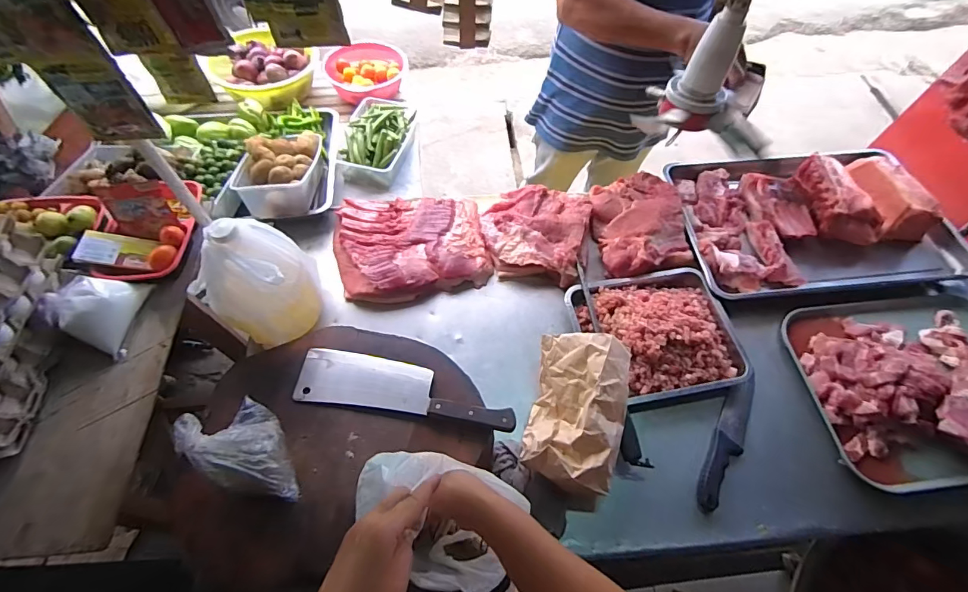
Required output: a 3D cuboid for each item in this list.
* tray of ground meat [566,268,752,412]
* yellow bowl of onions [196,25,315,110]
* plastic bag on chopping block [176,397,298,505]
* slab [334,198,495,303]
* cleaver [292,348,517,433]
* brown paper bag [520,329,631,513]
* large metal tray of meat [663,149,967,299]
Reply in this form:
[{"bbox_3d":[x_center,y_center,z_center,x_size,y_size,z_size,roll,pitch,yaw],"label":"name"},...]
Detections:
[{"bbox_3d":[0.339,0.063,0.848,0.292,0.052,0.260,-12,61,-8],"label":"tray of ground meat"},{"bbox_3d":[-0.601,-0.627,1.188,0.233,0.105,0.252,35,66,17],"label":"yellow bowl of onions"},{"bbox_3d":[-0.334,0.219,0.612,0.090,0.122,0.150,-36,67,-20],"label":"plastic bag on chopping block"},{"bbox_3d":[-0.158,-0.114,0.965,0.311,0.053,0.246,-13,61,-8],"label":"slab"},{"bbox_3d":[-0.127,0.147,0.721,0.356,0.018,0.093,8,61,3],"label":"cleaver"},{"bbox_3d":[0.154,0.203,0.741,0.148,0.128,0.254,12,61,6],"label":"brown paper bag"},{"bbox_3d":[0.737,-0.203,0.989,0.584,0.090,0.411,-5,61,-4],"label":"large metal tray of meat"}]

